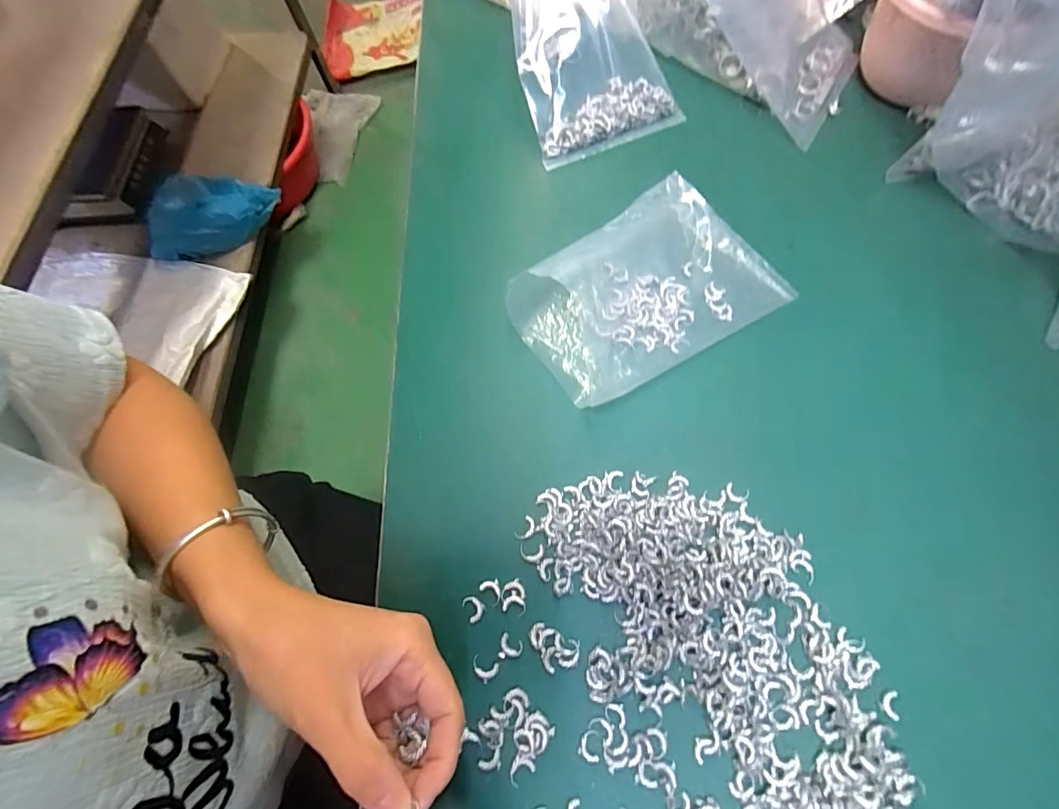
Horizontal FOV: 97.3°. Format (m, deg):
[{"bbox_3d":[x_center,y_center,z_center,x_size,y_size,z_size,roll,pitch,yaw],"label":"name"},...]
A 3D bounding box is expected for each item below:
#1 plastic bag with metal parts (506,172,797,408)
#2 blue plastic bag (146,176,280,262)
[{"bbox_3d":[0.086,-0.090,0.364,0.192,0.021,0.134,-33,71,-11],"label":"plastic bag with metal parts"},{"bbox_3d":[-0.715,-0.435,1.035,0.300,0.125,0.165,-20,69,-4],"label":"blue plastic bag"}]

